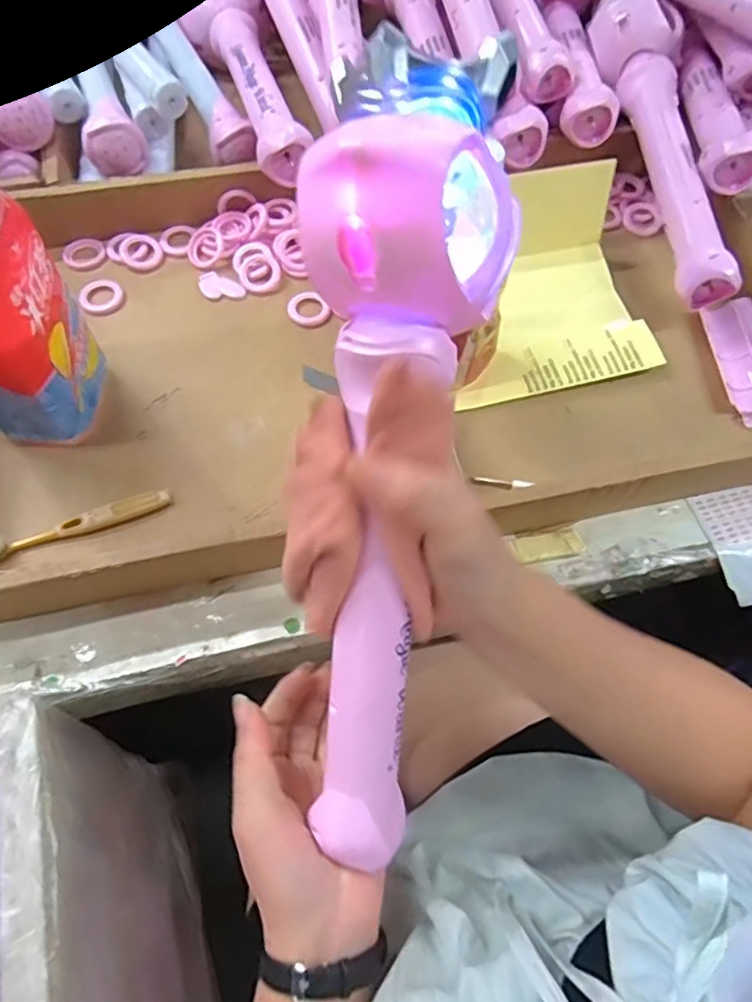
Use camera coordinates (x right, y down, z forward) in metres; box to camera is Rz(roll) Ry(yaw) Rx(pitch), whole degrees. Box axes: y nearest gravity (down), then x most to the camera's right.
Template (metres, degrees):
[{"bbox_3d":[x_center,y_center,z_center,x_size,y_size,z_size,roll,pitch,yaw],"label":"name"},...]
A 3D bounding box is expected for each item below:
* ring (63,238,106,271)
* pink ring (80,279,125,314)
[{"bbox_3d":[-0.271,-0.229,0.572,0.036,0.005,0.045,-27,68,-14],"label":"ring"},{"bbox_3d":[-0.243,-0.181,0.544,0.036,0.004,0.039,1,64,-2],"label":"pink ring"}]

